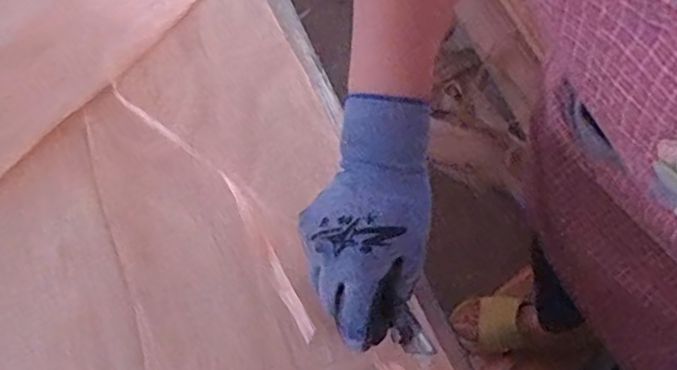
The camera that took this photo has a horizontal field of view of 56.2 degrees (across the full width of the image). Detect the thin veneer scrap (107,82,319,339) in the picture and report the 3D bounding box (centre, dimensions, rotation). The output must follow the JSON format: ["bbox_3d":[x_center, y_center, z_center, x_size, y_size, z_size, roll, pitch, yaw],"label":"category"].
[{"bbox_3d":[-0.102,0.004,0.525,0.032,0.012,0.289,-35,65,-16],"label":"thin veneer scrap"}]

